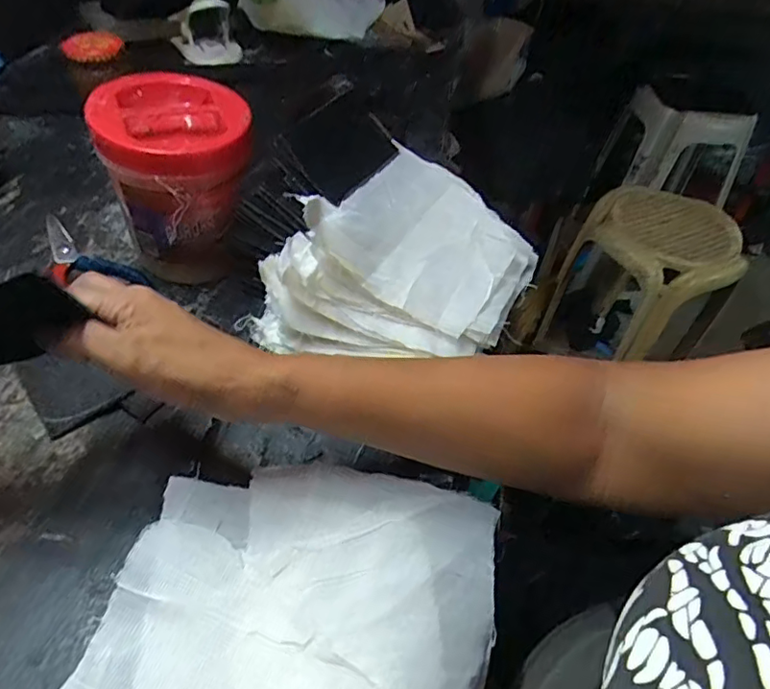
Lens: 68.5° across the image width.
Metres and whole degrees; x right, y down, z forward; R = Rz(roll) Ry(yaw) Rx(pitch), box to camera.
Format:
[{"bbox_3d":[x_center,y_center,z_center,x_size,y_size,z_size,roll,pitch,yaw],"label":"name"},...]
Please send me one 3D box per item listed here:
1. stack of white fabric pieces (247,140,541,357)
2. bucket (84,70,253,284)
[{"bbox_3d":[0.022,-0.065,0.464,0.155,0.097,0.230,33,53,23],"label":"stack of white fabric pieces"},{"bbox_3d":[-0.169,-0.131,0.477,0.111,0.148,0.107,3,47,-3],"label":"bucket"}]

